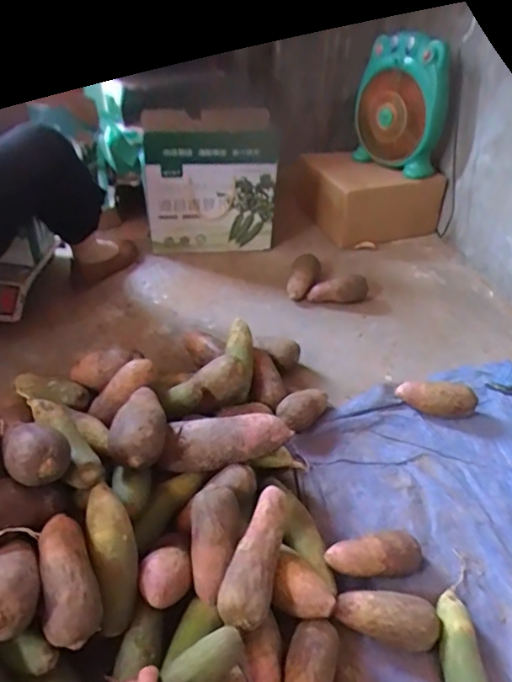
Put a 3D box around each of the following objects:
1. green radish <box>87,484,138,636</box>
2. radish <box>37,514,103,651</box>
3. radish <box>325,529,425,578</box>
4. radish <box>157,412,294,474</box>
[{"bbox_3d":[-0.187,0.285,0.702,0.057,0.044,0.180,-9,81,-12],"label":"green radish"},{"bbox_3d":[-0.228,0.285,0.648,0.063,0.050,0.148,-11,40,-17],"label":"radish"},{"bbox_3d":[0.185,0.326,0.807,0.165,0.051,0.051,4,39,-18],"label":"radish"},{"bbox_3d":[-0.048,0.161,0.851,0.205,0.062,0.069,-1,39,-5],"label":"radish"}]

